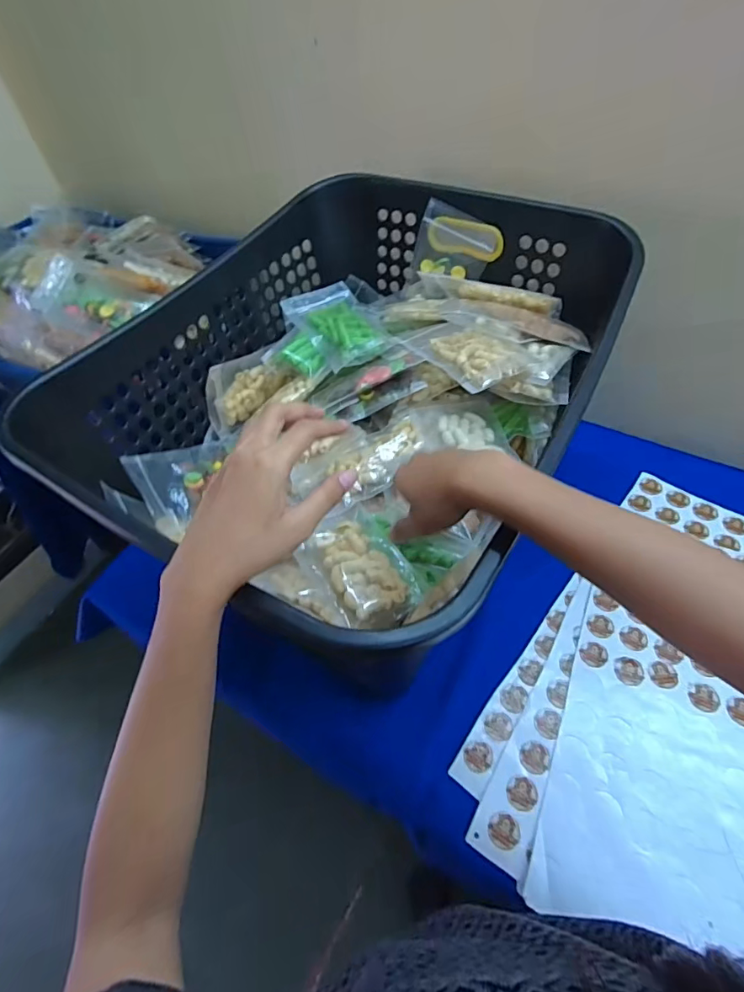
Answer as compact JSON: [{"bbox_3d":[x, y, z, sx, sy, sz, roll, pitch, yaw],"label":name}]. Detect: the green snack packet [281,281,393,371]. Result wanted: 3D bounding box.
[{"bbox_3d":[-0.047,-0.235,0.640,0.093,0.023,0.178,-27,55,-14],"label":"green snack packet"}]

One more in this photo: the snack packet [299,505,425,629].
[{"bbox_3d":[-0.012,0.067,0.464,0.081,0.027,0.137,-32,57,-17],"label":"snack packet"}]

